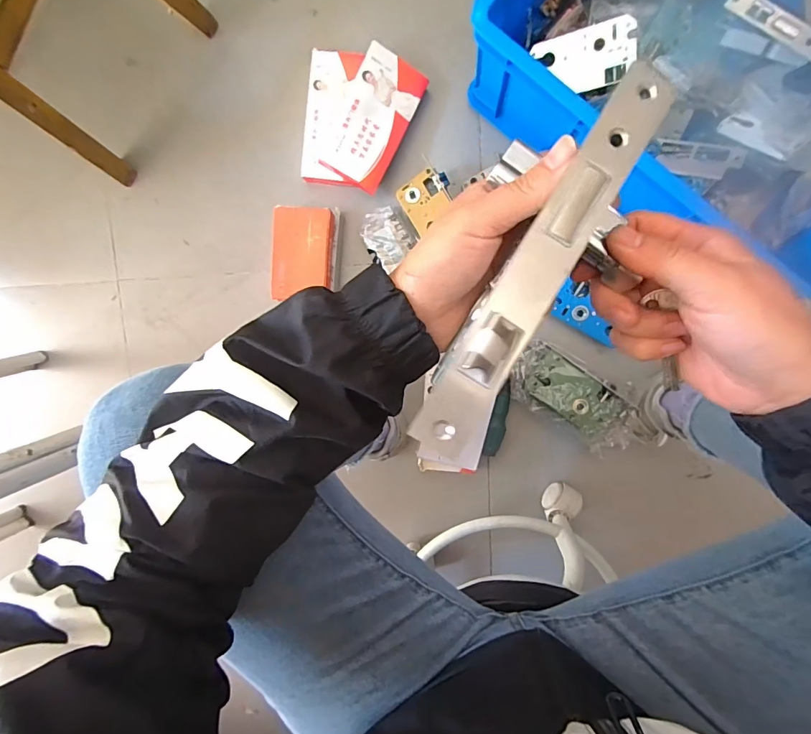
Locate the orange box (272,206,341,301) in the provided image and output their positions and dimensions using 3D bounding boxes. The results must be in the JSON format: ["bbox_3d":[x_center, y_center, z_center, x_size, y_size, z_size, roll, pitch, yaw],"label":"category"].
[{"bbox_3d":[-0.148,-0.168,0.624,0.090,0.059,0.127,4,98,5],"label":"orange box"}]

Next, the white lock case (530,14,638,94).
[{"bbox_3d":[0.220,-0.379,0.514,0.113,0.011,0.064,0,120,26],"label":"white lock case"}]

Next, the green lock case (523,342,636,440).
[{"bbox_3d":[0.245,0.038,0.603,0.179,0.039,0.080,35,99,0],"label":"green lock case"}]

